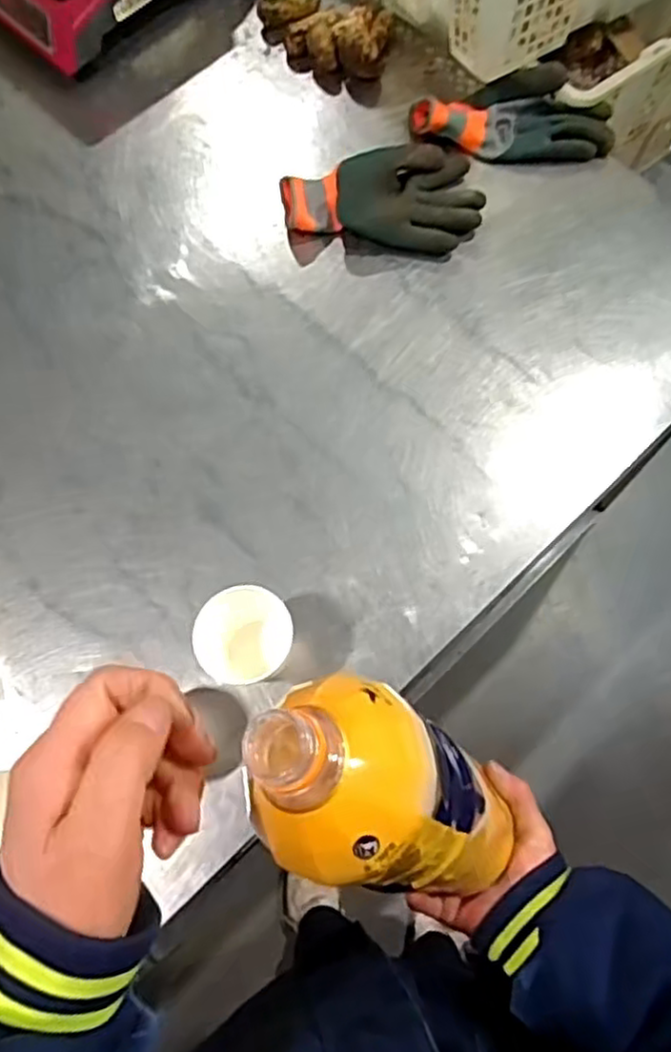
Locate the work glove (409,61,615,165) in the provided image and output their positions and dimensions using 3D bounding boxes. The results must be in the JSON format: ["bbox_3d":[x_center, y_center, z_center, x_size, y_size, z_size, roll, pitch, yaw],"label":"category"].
[{"bbox_3d":[0.188,-0.439,0.733,0.213,0.049,0.090,4,71,5],"label":"work glove"}]

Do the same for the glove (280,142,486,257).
[{"bbox_3d":[0.046,-0.330,0.710,0.202,0.046,0.104,-1,70,3],"label":"glove"}]

